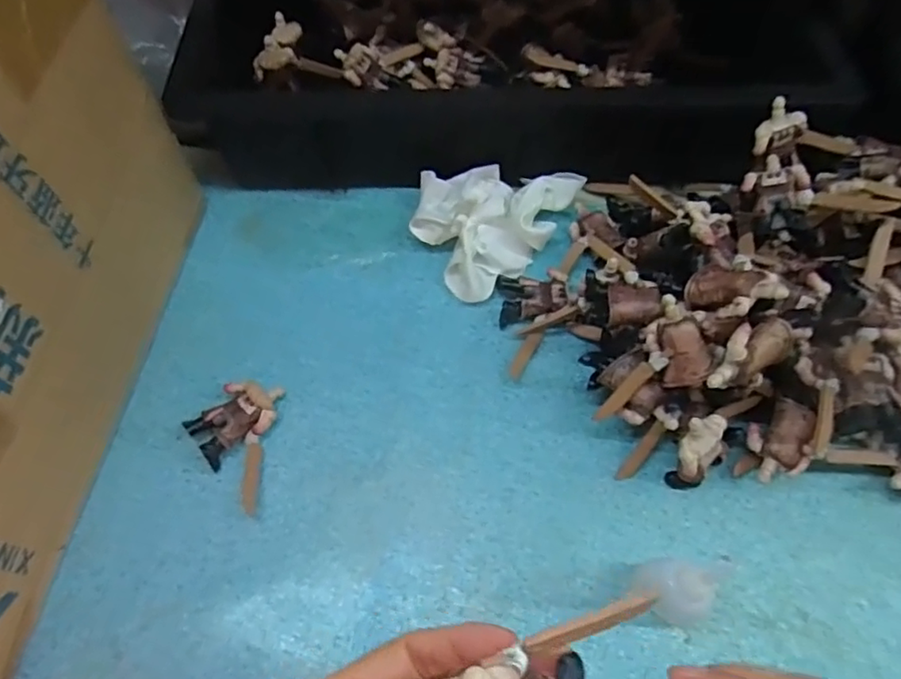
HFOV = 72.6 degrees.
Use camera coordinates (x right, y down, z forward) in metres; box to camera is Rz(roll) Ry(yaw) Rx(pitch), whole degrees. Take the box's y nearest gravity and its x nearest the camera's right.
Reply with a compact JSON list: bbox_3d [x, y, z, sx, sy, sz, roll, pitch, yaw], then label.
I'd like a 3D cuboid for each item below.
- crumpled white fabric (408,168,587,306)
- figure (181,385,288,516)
[{"bbox_3d":[0.030,-0.094,0.434,0.119,0.034,0.097,-34,67,-17],"label":"crumpled white fabric"},{"bbox_3d":[-0.135,0.063,0.371,0.049,0.018,0.074,6,62,3],"label":"figure"}]

